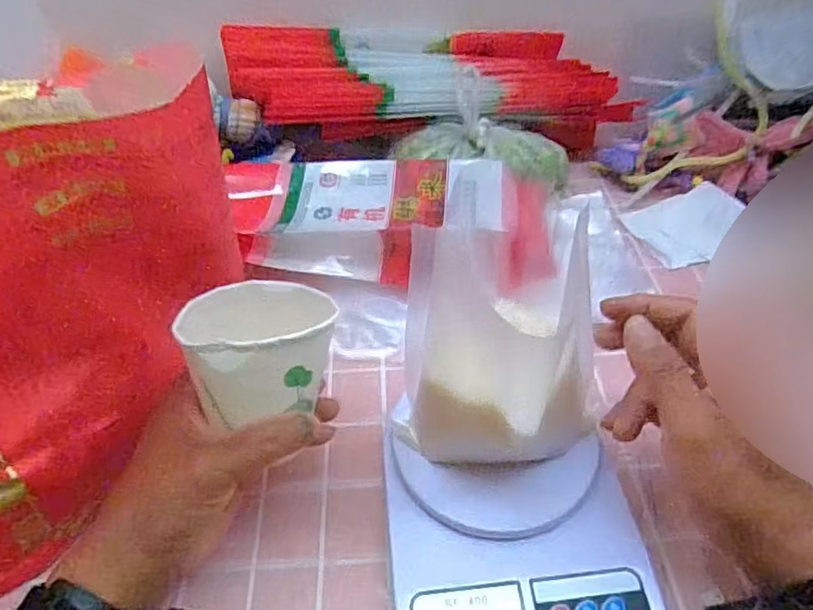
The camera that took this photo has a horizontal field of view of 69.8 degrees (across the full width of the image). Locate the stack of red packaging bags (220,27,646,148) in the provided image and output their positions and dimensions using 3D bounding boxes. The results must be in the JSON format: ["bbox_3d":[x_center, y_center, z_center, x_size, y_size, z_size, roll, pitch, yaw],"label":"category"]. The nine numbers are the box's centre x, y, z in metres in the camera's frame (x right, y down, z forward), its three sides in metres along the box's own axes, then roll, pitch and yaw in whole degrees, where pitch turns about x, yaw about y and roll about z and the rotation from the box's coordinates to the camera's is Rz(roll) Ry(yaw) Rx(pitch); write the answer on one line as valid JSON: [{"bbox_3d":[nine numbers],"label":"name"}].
[{"bbox_3d":[0.028,-0.212,0.558,0.390,0.069,0.097,-2,45,1],"label":"stack of red packaging bags"}]

